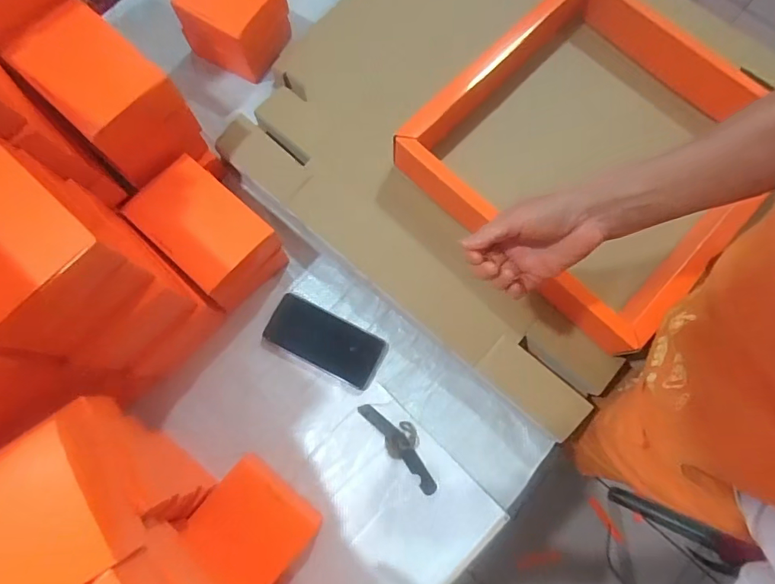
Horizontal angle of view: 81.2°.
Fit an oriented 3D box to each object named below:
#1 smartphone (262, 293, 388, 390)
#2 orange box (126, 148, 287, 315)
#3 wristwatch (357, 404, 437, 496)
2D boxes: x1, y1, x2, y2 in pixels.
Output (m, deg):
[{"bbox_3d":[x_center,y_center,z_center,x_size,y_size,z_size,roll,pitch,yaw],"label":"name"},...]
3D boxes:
[{"bbox_3d":[-0.085,0.067,0.632,0.163,0.014,0.079,25,77,6],"label":"smartphone"},{"bbox_3d":[-0.239,-0.078,0.617,0.177,0.110,0.118,44,80,10],"label":"orange box"},{"bbox_3d":[0.021,0.201,0.601,0.044,0.008,0.140,-36,78,-8],"label":"wristwatch"}]

